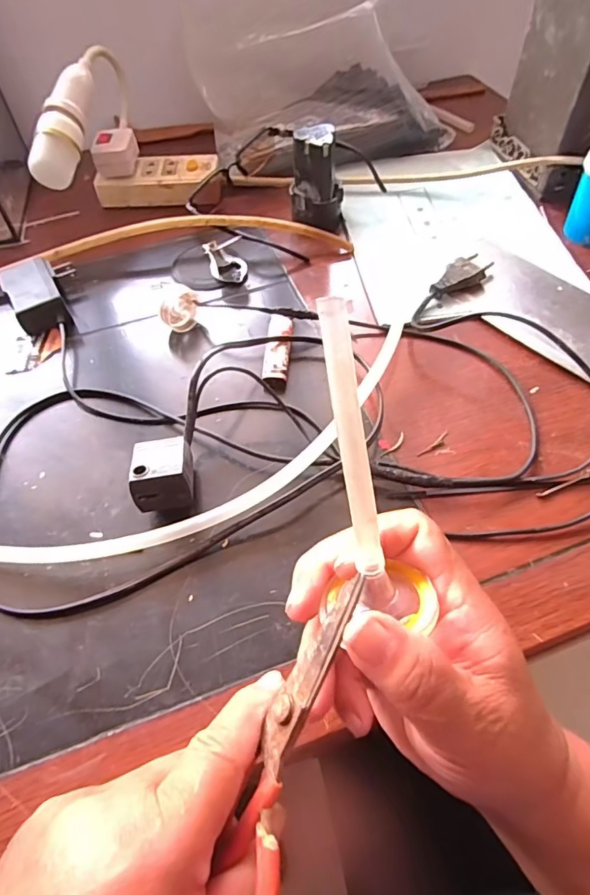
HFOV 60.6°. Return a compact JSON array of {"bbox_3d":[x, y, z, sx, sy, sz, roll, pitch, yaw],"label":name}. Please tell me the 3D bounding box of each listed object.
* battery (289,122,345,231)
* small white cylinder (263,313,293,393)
[{"bbox_3d":[0.022,-0.251,0.472,0.052,0.077,0.049,0,57,2],"label":"battery"},{"bbox_3d":[-0.013,-0.077,0.405,0.020,0.013,0.079,2,57,3],"label":"small white cylinder"}]

